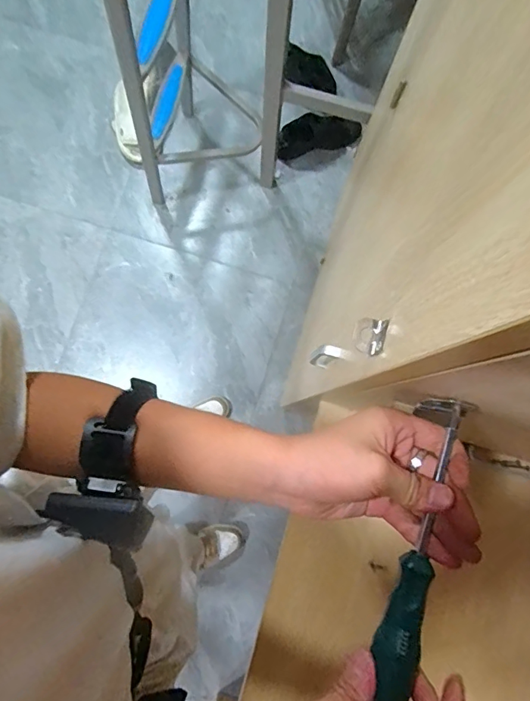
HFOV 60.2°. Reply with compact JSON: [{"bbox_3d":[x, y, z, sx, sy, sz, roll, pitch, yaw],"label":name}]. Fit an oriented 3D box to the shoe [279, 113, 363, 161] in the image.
[{"bbox_3d":[0.173,-0.700,1.491,0.263,0.106,0.077,-4,82,-3],"label":"shoe"}]

